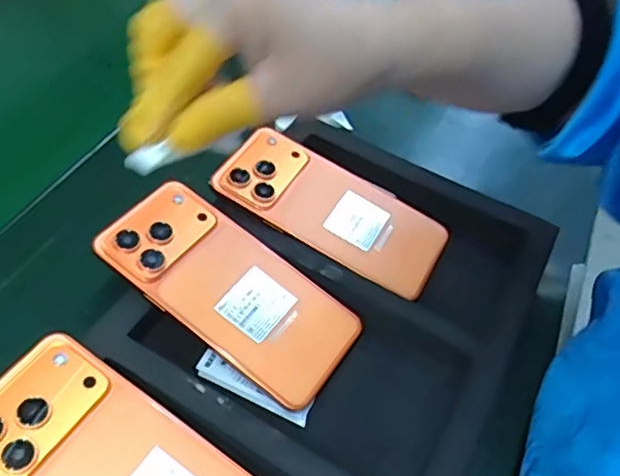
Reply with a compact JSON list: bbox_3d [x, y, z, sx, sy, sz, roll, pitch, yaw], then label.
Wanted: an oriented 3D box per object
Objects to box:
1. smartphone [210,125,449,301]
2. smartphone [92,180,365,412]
[{"bbox_3d":[0.018,-0.022,0.409,0.158,0.012,0.077,30,52,7],"label":"smartphone"},{"bbox_3d":[-0.048,0.030,0.357,0.159,0.006,0.076,37,55,9],"label":"smartphone"}]

